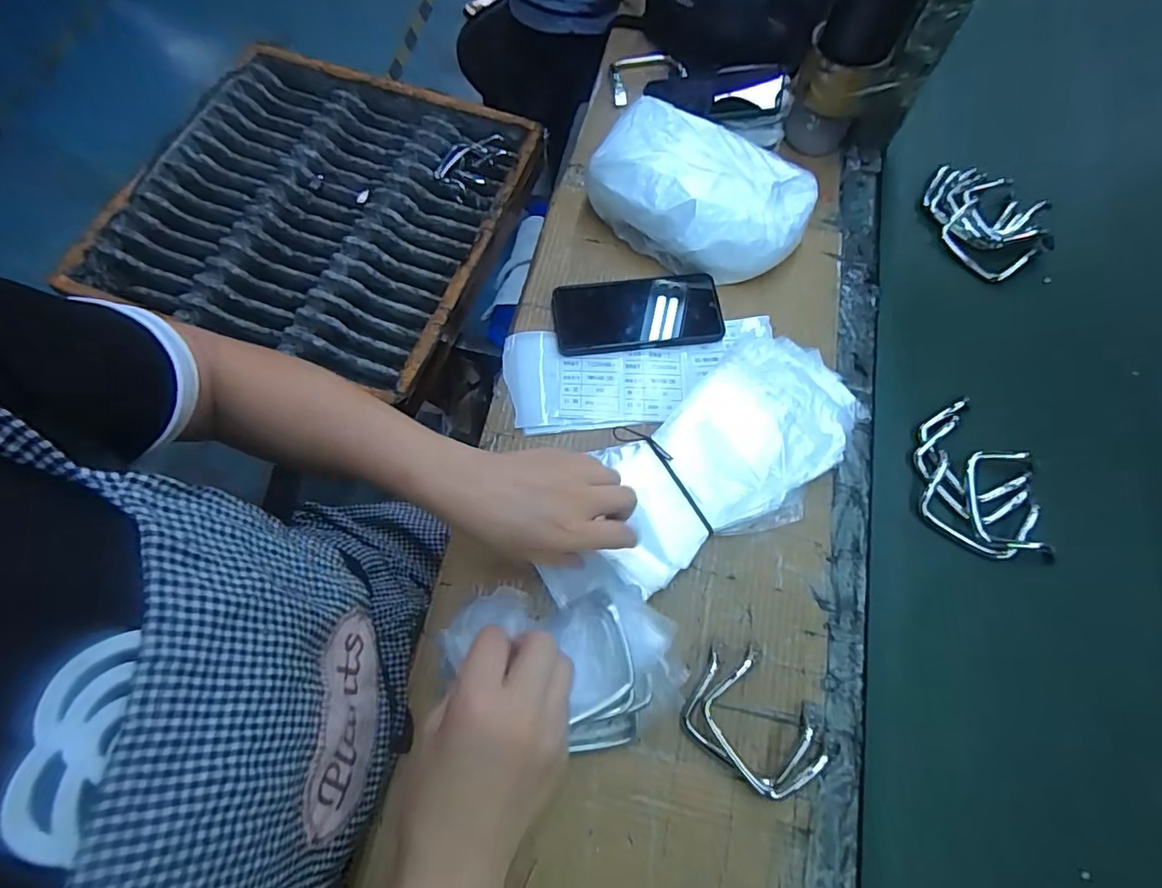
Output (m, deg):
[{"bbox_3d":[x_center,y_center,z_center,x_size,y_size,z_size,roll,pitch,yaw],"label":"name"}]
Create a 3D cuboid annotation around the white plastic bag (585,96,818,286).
[{"bbox_3d":[0.121,-0.253,0.571,0.212,0.081,0.132,32,72,11],"label":"white plastic bag"}]

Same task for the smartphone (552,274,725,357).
[{"bbox_3d":[0.059,-0.133,0.560,0.168,0.010,0.082,-6,69,-3],"label":"smartphone"}]

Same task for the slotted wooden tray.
[{"bbox_3d":[-0.402,-0.371,0.880,0.556,0.067,0.525,19,69,3],"label":"slotted wooden tray"}]

